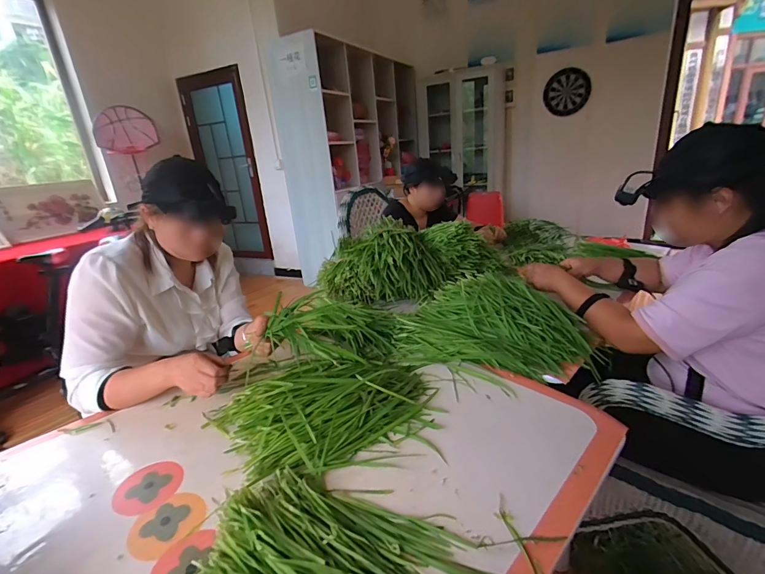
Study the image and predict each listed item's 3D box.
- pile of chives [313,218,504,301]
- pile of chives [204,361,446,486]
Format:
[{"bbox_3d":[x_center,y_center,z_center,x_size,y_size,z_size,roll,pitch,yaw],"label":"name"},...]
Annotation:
[{"bbox_3d":[0.079,-0.081,1.192,0.528,0.193,0.278,-1,20,13],"label":"pile of chives"},{"bbox_3d":[-0.089,0.210,0.669,0.389,0.081,0.235,-13,21,-20],"label":"pile of chives"}]

